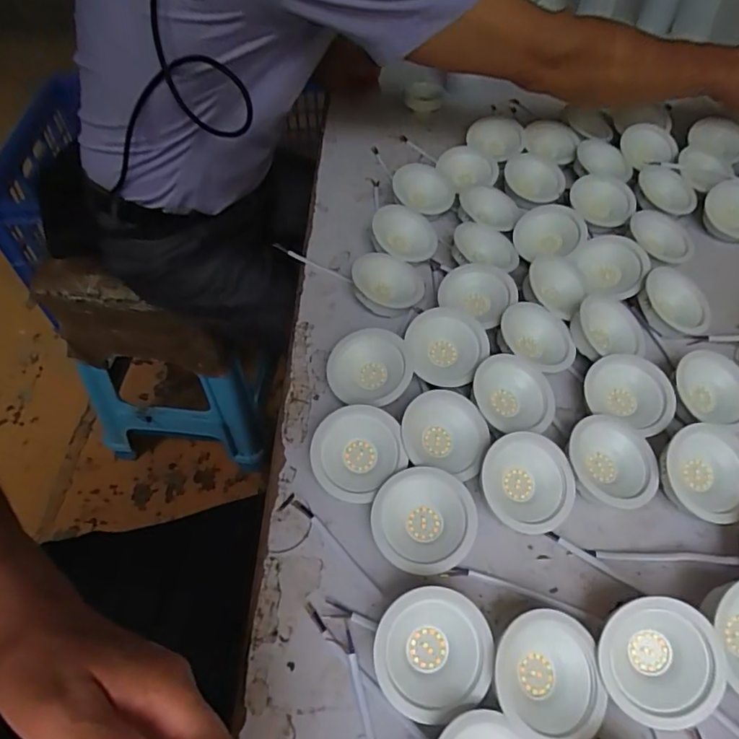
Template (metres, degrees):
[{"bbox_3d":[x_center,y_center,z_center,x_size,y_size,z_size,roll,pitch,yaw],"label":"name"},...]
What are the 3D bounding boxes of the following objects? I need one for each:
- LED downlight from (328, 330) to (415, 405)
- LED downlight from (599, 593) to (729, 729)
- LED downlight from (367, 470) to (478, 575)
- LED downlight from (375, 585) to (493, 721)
[{"bbox_3d":[0.001,0.003,0.463,0.069,0.037,0.067,-1,53,1],"label":"LED downlight"},{"bbox_3d":[0.174,0.174,0.335,0.069,0.022,0.070,-2,82,5],"label":"LED downlight"},{"bbox_3d":[0.038,0.108,0.386,0.071,0.031,0.067,-1,53,1],"label":"LED downlight"},{"bbox_3d":[0.039,0.176,0.338,0.069,0.040,0.067,-1,53,1],"label":"LED downlight"}]

